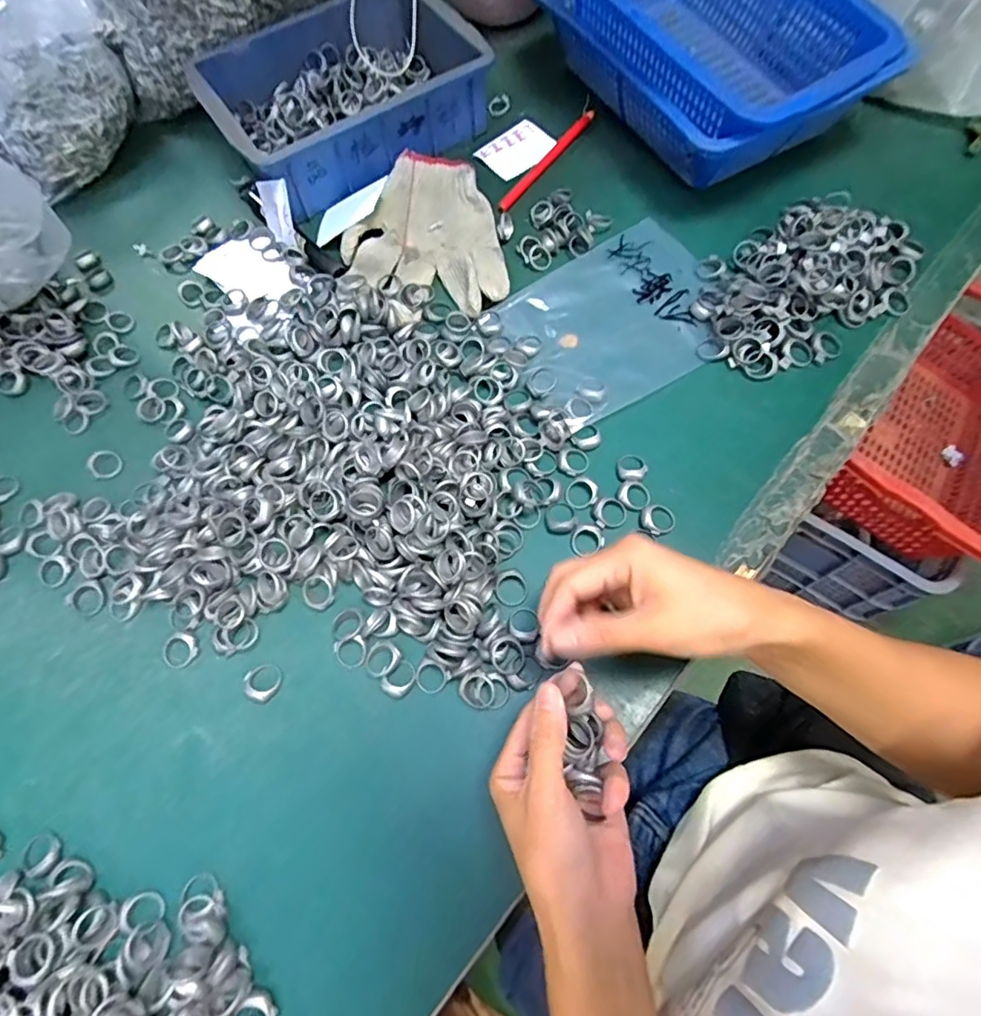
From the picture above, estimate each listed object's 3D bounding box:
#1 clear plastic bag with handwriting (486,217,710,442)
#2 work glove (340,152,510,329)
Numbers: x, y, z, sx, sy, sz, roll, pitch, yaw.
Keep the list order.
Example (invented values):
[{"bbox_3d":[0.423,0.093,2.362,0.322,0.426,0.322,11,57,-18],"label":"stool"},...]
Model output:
[{"bbox_3d":[0.104,-0.159,0.488,0.190,0.019,0.148,-32,71,-11],"label":"clear plastic bag with handwriting"},{"bbox_3d":[-0.062,-0.247,0.522,0.135,0.022,0.192,-8,68,-2],"label":"work glove"}]

